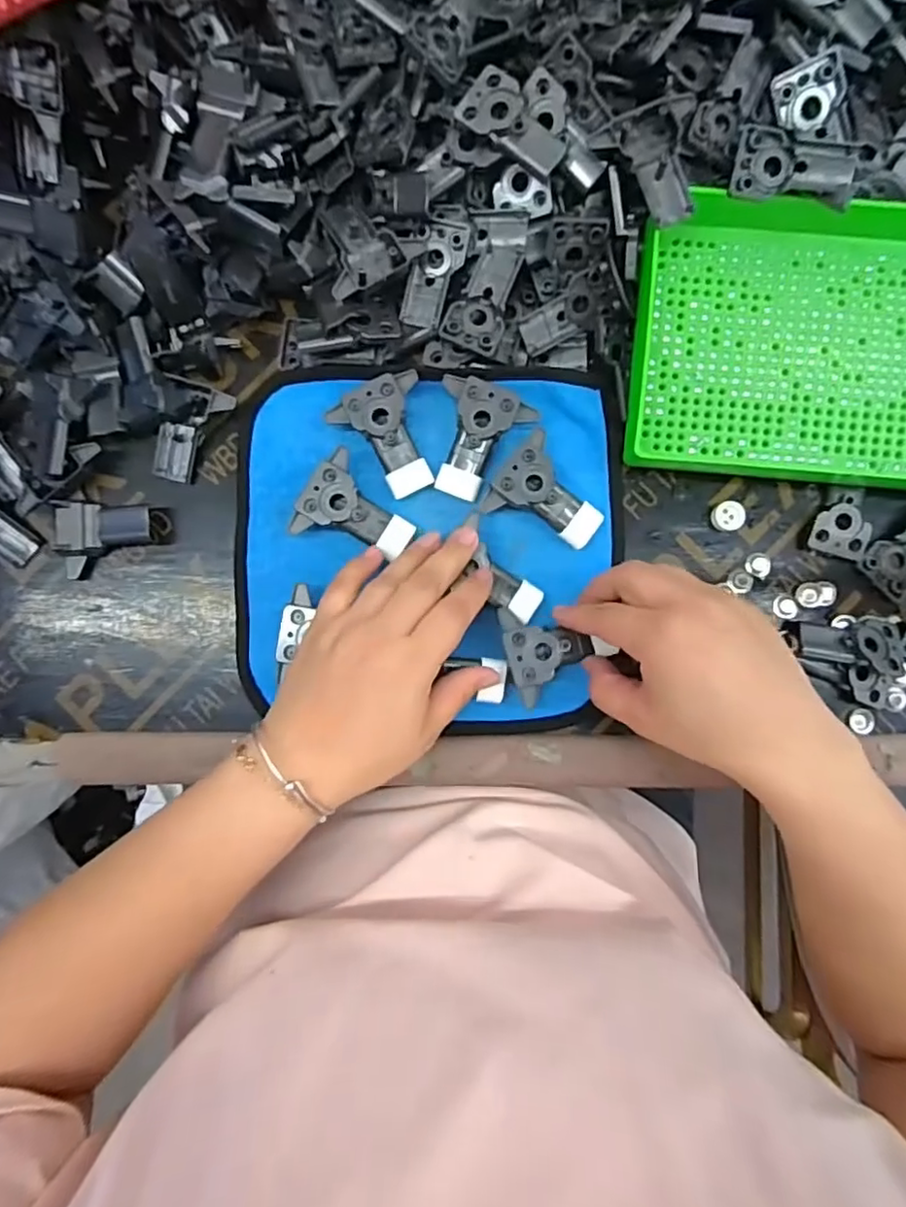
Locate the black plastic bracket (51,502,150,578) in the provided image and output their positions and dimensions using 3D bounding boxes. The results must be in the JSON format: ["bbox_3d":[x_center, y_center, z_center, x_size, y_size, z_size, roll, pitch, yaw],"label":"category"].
[{"bbox_3d":[-0.205,-0.037,0.377,0.053,0.019,0.043,0,88,1],"label":"black plastic bracket"}]

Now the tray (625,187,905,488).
[{"bbox_3d":[0.227,-0.146,0.362,0.244,0.043,0.156,2,88,1],"label":"tray"}]

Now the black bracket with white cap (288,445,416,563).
[{"bbox_3d":[-0.054,-0.054,0.368,0.062,0.022,0.052,24,88,2],"label":"black bracket with white cap"}]

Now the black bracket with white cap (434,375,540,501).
[{"bbox_3d":[0.016,-0.094,0.368,0.052,0.019,0.065,14,88,1],"label":"black bracket with white cap"}]

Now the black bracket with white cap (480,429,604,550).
[{"bbox_3d":[0.055,-0.058,0.368,0.064,0.022,0.053,41,89,2],"label":"black bracket with white cap"}]

